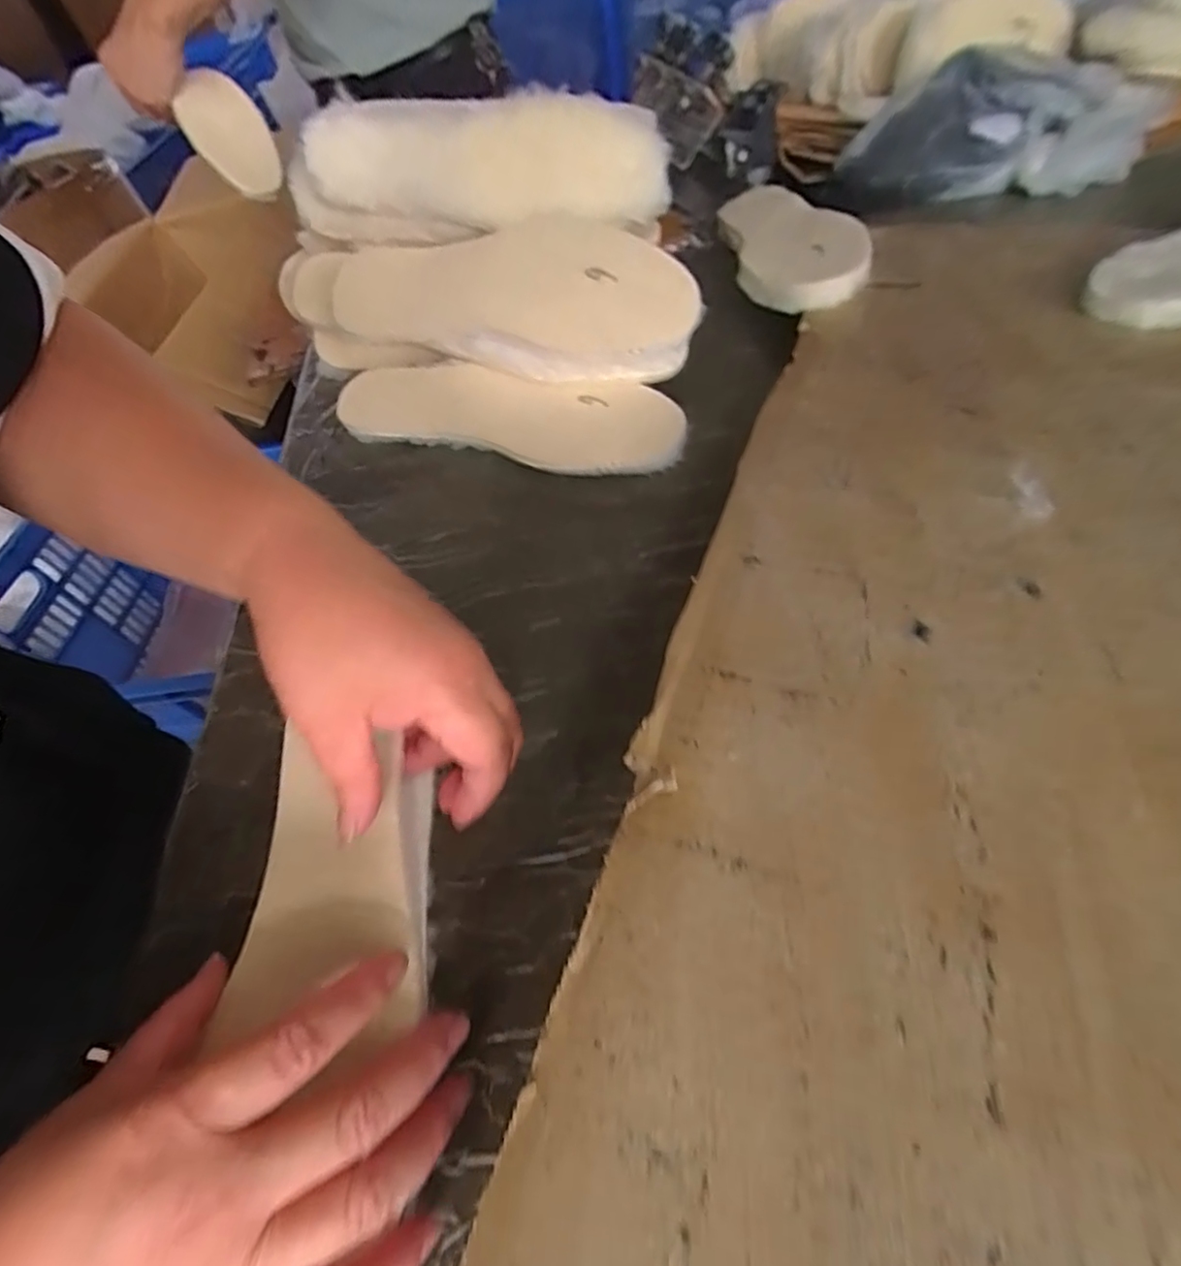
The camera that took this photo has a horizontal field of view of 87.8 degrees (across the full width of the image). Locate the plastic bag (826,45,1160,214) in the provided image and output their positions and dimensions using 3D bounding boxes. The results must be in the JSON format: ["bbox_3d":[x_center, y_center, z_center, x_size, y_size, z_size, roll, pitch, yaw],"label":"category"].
[{"bbox_3d":[0.365,-0.463,0.572,0.236,0.102,0.065,10,56,18],"label":"plastic bag"}]

